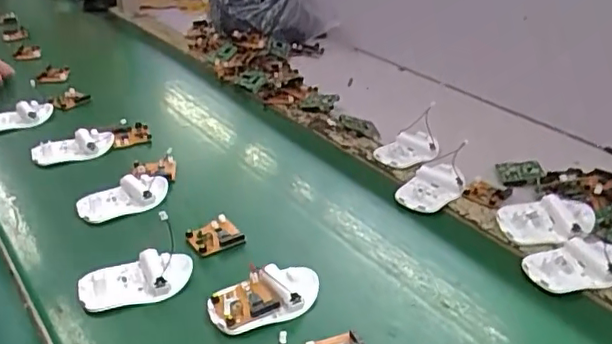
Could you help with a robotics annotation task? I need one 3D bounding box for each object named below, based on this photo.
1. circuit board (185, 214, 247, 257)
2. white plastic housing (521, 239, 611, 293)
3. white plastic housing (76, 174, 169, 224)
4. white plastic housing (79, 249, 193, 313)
[{"bbox_3d":[-0.091,0.064,0.592,0.048,0.012,0.040,-19,35,-32],"label":"circuit board"},{"bbox_3d":[0.254,0.085,0.551,0.102,0.023,0.056,-2,29,-6],"label":"white plastic housing"},{"bbox_3d":[-0.202,0.028,0.653,0.095,0.026,0.056,-11,31,-21],"label":"white plastic housing"},{"bbox_3d":[-0.150,0.094,0.524,0.095,0.019,0.052,-8,30,-16],"label":"white plastic housing"}]

